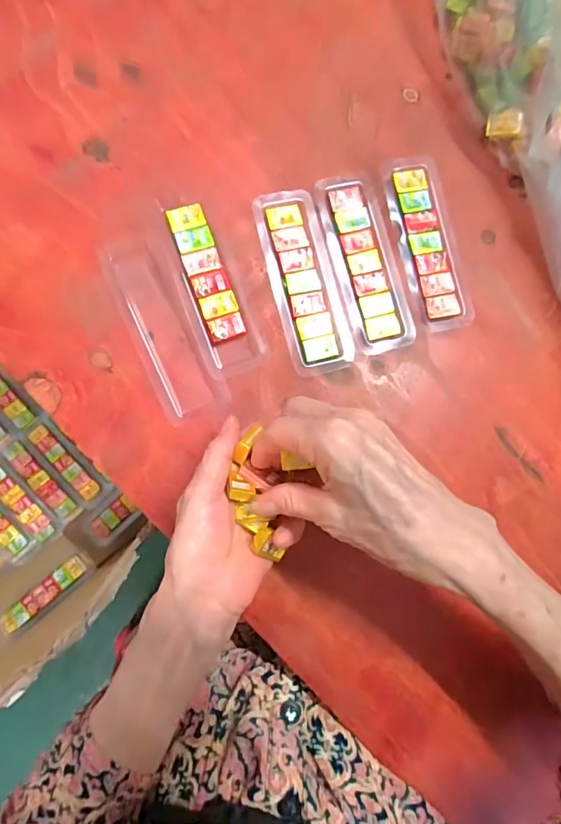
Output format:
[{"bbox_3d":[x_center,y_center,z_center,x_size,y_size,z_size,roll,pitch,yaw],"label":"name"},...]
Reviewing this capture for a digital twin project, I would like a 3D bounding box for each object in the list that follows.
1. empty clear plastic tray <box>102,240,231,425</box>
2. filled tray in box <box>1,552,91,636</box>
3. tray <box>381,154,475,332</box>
[{"bbox_3d":[-0.079,-0.053,0.315,0.044,0.005,0.119,-23,88,-8],"label":"empty clear plastic tray"},{"bbox_3d":[-0.315,0.243,0.607,0.131,0.037,0.031,-42,91,-8],"label":"filled tray in box"},{"bbox_3d":[0.115,-0.132,0.346,0.046,0.006,0.140,-13,87,-8],"label":"tray"}]

